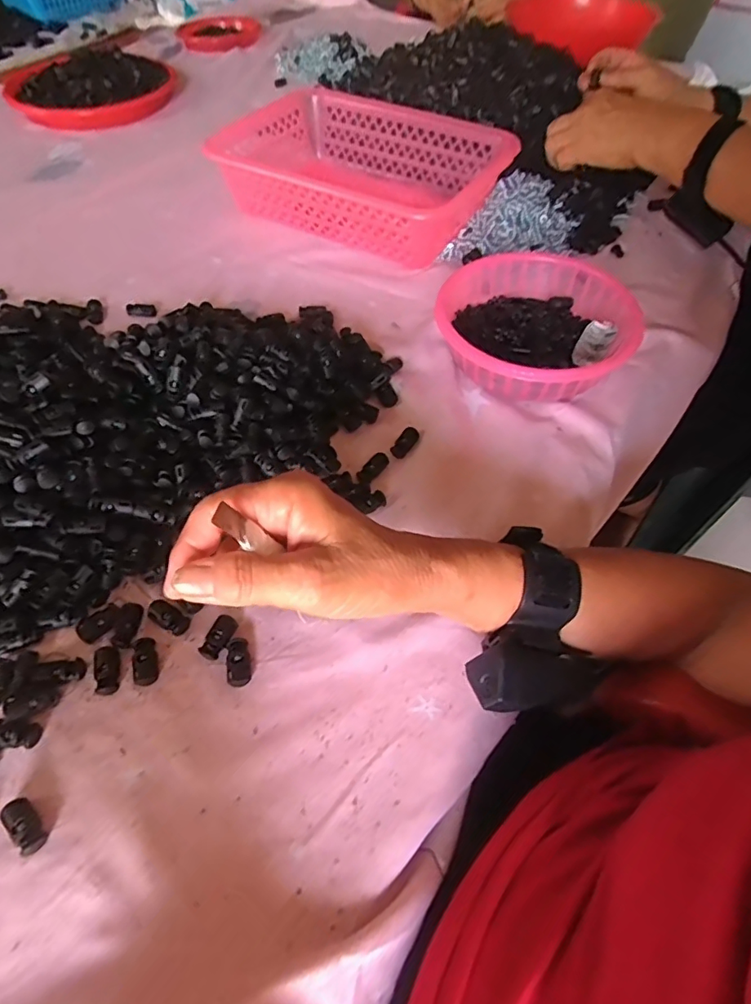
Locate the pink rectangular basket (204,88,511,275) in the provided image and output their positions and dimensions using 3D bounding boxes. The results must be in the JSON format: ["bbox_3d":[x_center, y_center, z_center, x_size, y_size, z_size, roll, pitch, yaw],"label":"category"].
[{"bbox_3d":[-0.020,-0.378,0.626,0.306,0.078,0.196,25,58,17],"label":"pink rectangular basket"}]

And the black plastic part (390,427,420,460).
[{"bbox_3d":[0.024,-0.049,0.436,0.014,0.008,0.032,27,59,18],"label":"black plastic part"}]

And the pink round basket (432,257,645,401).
[{"bbox_3d":[0.137,-0.155,0.485,0.167,0.060,0.161,0,55,0],"label":"pink round basket"}]

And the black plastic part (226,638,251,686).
[{"bbox_3d":[-0.084,0.097,0.331,0.014,0.007,0.029,-8,55,-5],"label":"black plastic part"}]

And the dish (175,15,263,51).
[{"bbox_3d":[-0.280,-0.864,0.997,0.123,0.023,0.149,38,63,24],"label":"dish"}]

